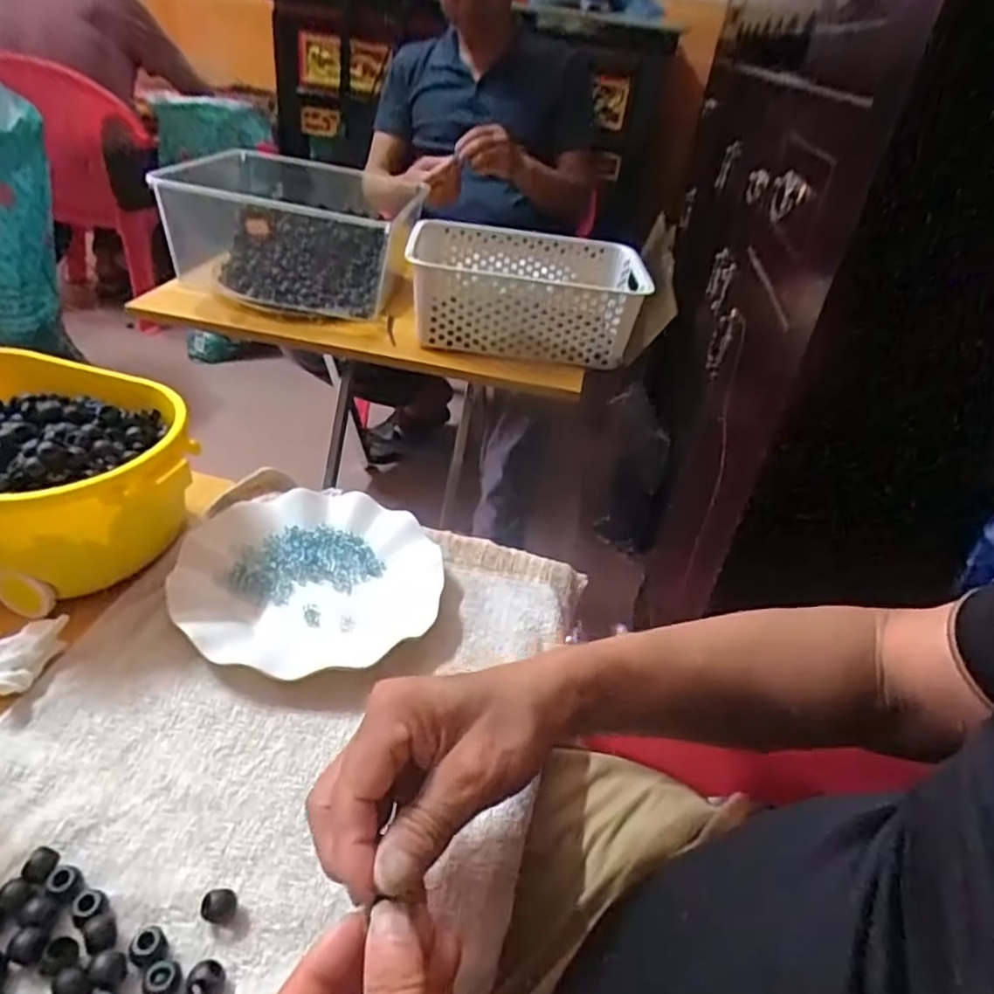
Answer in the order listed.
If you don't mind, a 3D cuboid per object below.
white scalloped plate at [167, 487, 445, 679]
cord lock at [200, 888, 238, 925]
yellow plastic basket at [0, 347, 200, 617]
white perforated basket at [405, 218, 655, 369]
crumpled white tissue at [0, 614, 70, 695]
[{"bbox_3d":[-0.136,0.055,0.506,0.179,0.024,0.179,-3,36,-15],"label":"white scalloped plate"},{"bbox_3d":[-0.130,0.191,0.322,0.016,0.013,0.013,-20,44,-34],"label":"cord lock"},{"bbox_3d":[-0.334,-0.013,0.489,0.243,0.106,0.162,13,35,7],"label":"yellow plastic basket"},{"bbox_3d":[0.036,-0.286,0.956,0.313,0.110,0.232,5,35,-4],"label":"white perforated basket"},{"bbox_3d":[-0.285,0.098,0.415,0.034,0.024,0.056,19,37,16],"label":"crumpled white tissue"}]

